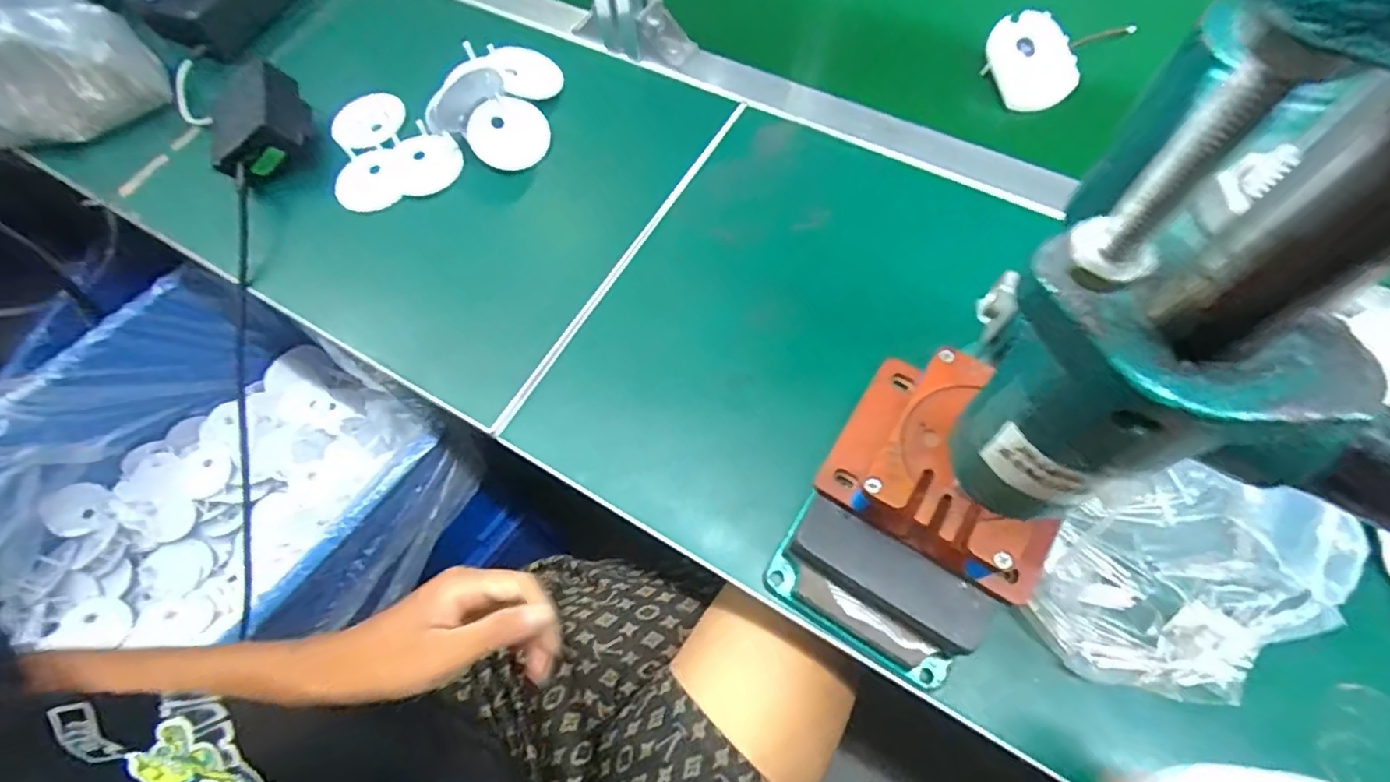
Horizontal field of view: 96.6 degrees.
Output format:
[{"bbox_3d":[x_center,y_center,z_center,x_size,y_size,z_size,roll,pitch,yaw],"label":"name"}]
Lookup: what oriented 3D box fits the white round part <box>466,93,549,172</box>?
[{"bbox_3d":[-0.148,-0.205,0.493,0.065,0.011,0.053,-23,101,-27],"label":"white round part"}]

